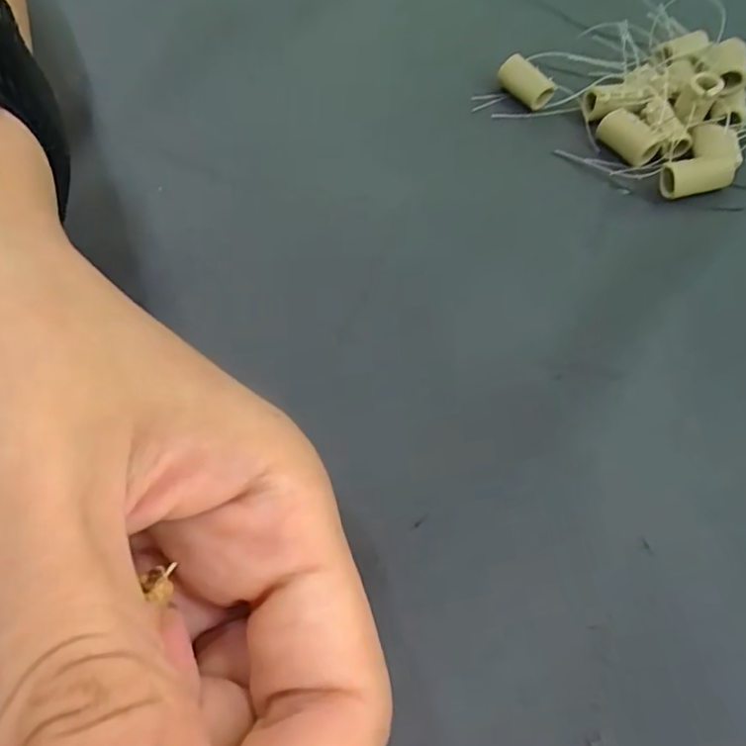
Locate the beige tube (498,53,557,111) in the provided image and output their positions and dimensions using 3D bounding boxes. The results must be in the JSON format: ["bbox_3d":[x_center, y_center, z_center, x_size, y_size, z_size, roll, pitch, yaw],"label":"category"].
[{"bbox_3d":[0.058,-0.110,0.209,0.011,0.009,0.020,-38,69,-22],"label":"beige tube"}]

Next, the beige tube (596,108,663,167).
[{"bbox_3d":[0.091,-0.084,0.197,0.009,0.012,0.021,-28,66,-18],"label":"beige tube"}]

